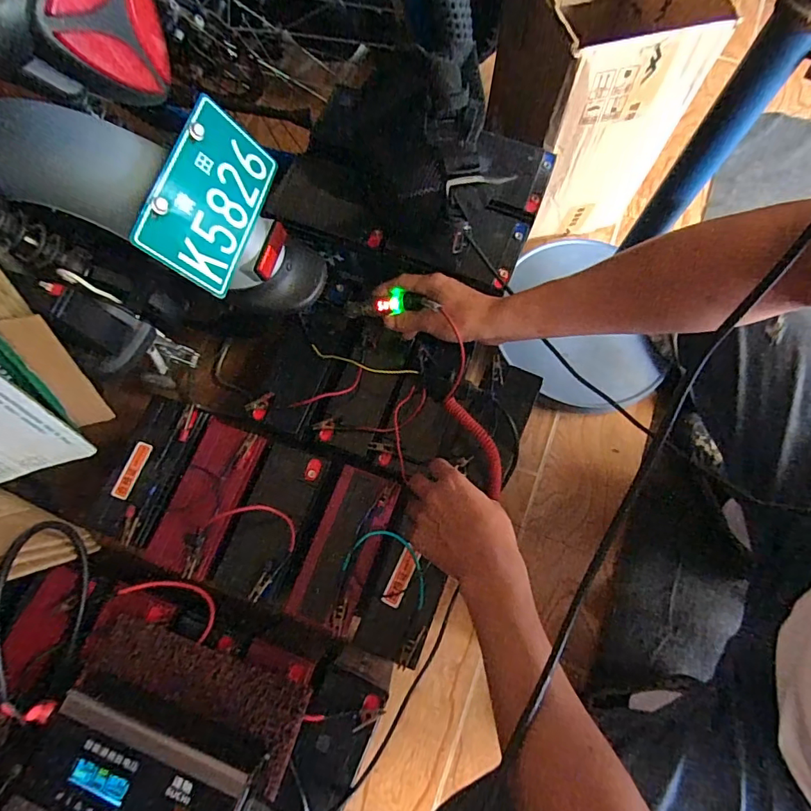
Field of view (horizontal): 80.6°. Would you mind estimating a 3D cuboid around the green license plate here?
[{"bbox_3d":[-0.179,-0.193,0.442,0.008,0.089,0.164,0,69,44],"label":"green license plate"}]

